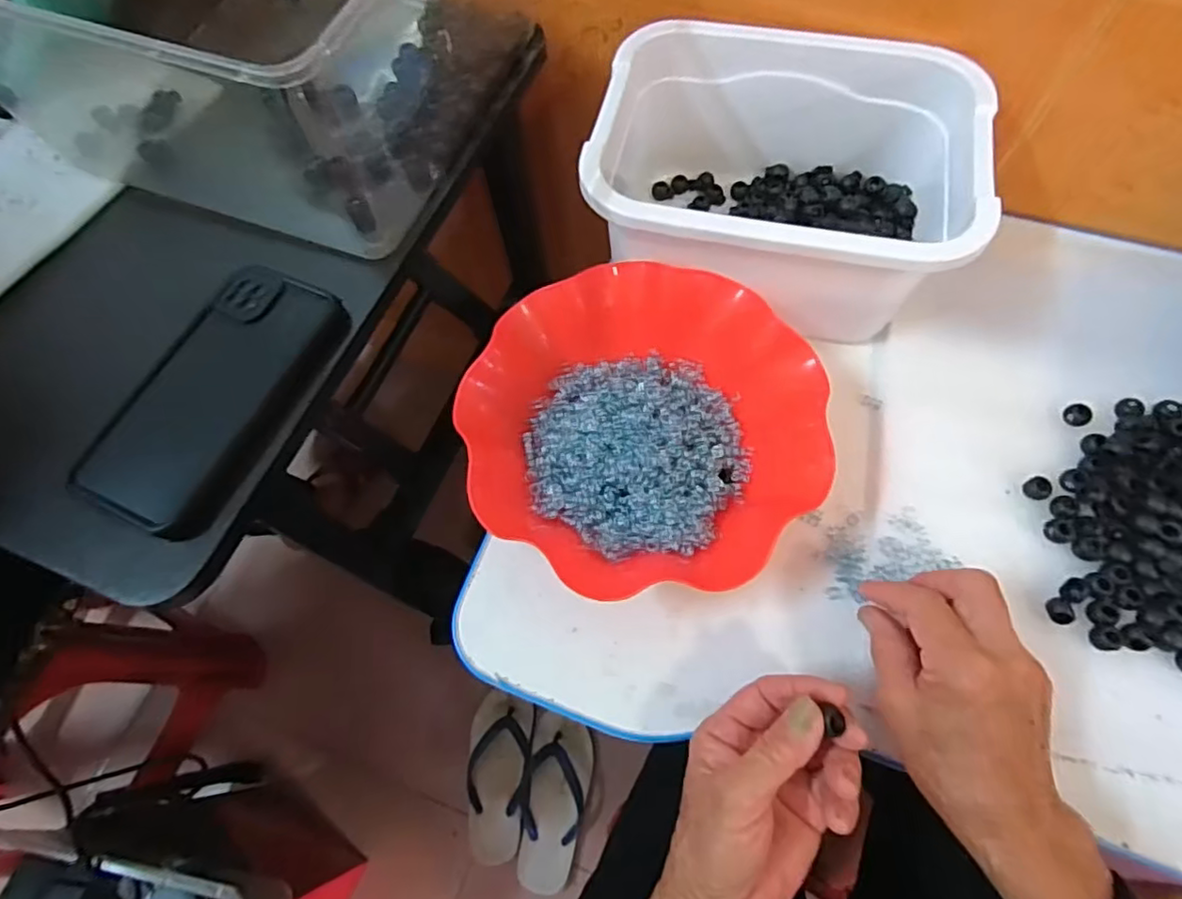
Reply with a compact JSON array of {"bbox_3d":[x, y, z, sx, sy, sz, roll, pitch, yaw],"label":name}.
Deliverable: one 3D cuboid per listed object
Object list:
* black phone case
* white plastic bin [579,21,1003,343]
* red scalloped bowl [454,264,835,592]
[{"bbox_3d":[-0.214,-0.032,0.355,0.087,0.009,0.163,22,69,12],"label":"black phone case"},{"bbox_3d":[0.132,-0.186,0.447,0.246,0.120,0.181,12,68,8],"label":"white plastic bin"},{"bbox_3d":[0.035,-0.011,0.405,0.220,0.065,0.212,-1,66,2],"label":"red scalloped bowl"}]

